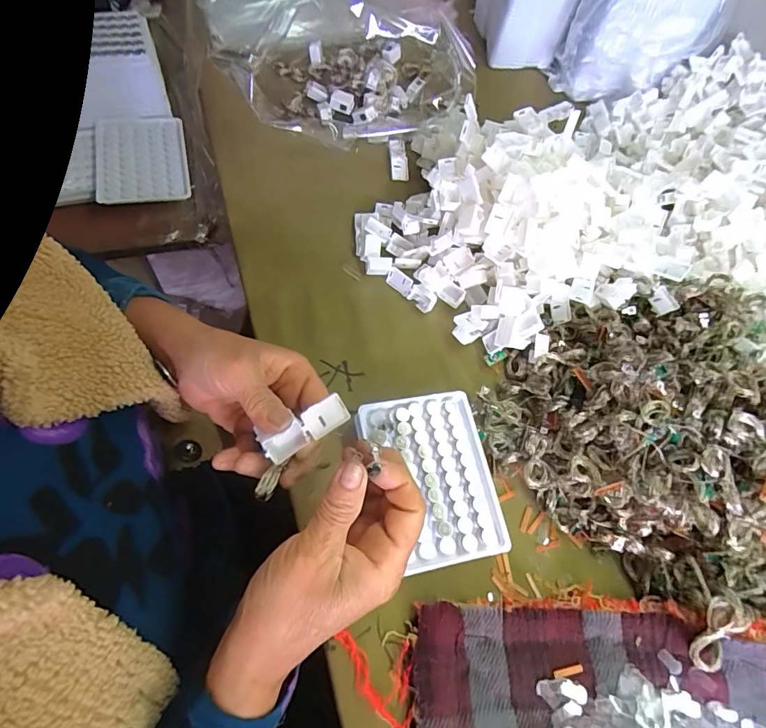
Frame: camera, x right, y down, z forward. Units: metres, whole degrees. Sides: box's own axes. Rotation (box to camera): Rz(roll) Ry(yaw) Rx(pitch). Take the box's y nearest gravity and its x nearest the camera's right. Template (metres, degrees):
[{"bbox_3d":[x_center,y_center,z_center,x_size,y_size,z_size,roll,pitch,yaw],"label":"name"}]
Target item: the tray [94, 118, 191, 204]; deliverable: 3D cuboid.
[{"bbox_3d":[-0.273,-0.231,0.513,0.095,0.008,0.117,-10,67,-13],"label":"tray"}]

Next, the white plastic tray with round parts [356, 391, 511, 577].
[{"bbox_3d":[0.038,0.091,0.363,0.093,0.026,0.129,-8,66,-12],"label":"white plastic tray with round parts"}]

